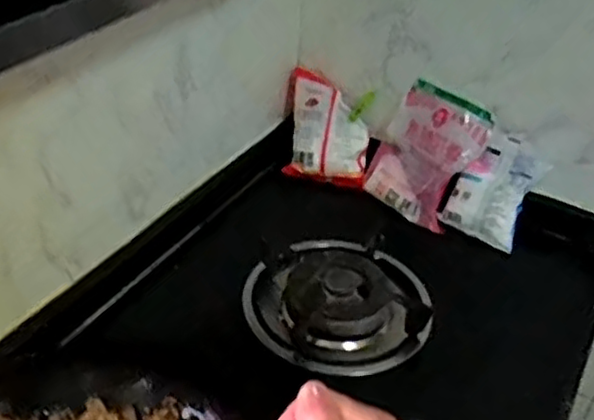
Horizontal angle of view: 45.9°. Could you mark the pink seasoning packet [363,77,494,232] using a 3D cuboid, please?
[{"bbox_3d":[0.194,-0.089,1.084,0.164,0.201,0.049,29,5,34],"label":"pink seasoning packet"}]

